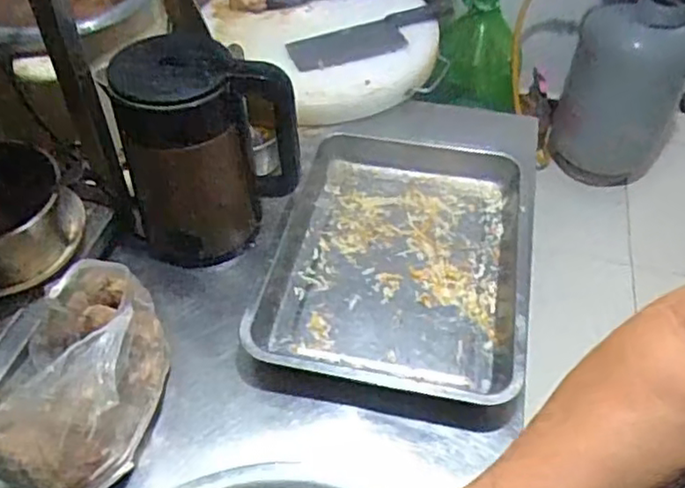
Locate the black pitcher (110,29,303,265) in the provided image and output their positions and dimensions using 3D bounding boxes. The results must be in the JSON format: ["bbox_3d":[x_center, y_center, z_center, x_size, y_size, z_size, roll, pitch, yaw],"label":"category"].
[{"bbox_3d":[-0.163,-0.114,0.774,0.168,0.230,0.127,-21,50,-19],"label":"black pitcher"}]

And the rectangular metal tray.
[{"bbox_3d":[0.073,0.009,0.801,0.300,0.050,0.389,9,47,9],"label":"rectangular metal tray"}]

